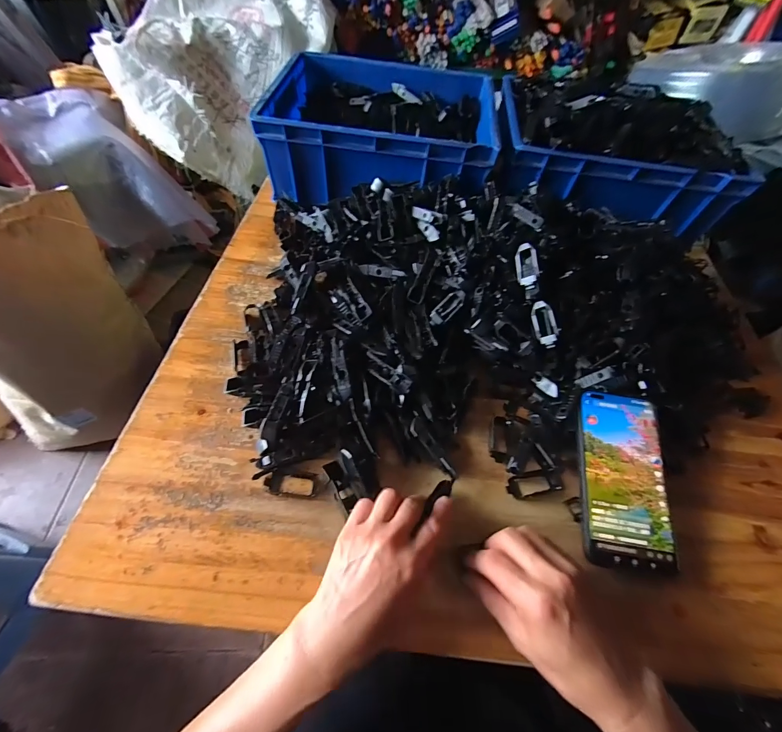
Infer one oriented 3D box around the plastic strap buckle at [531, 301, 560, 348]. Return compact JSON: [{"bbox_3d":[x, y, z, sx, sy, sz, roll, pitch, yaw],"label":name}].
[{"bbox_3d":[0.164,-0.044,0.378,0.004,0.023,0.051,-4,79,-50],"label":"plastic strap buckle"}]

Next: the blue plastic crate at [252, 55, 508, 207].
[{"bbox_3d":[-0.011,-0.382,0.576,0.318,0.103,0.271,8,56,0],"label":"blue plastic crate"}]

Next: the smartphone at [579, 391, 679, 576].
[{"bbox_3d":[0.220,0.104,0.336,0.076,0.010,0.158,8,66,3],"label":"smartphone"}]

